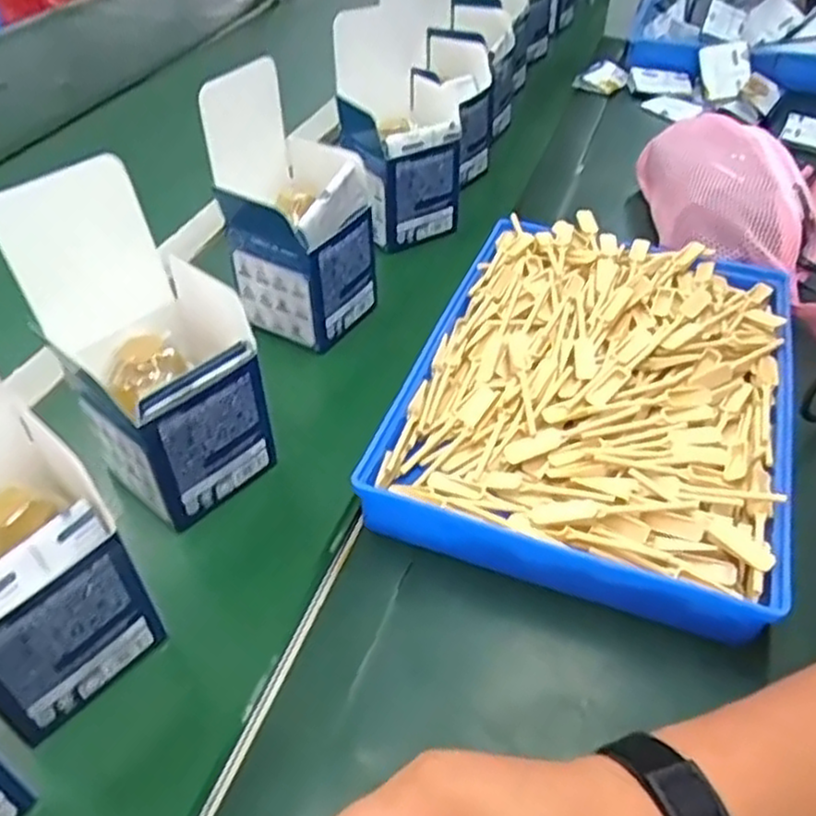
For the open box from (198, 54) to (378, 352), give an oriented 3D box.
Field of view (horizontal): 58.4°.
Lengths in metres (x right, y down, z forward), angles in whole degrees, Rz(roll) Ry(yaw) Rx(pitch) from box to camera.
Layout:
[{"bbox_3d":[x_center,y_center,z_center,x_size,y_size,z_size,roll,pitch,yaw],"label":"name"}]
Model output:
[{"bbox_3d":[-0.081,-0.146,0.534,0.085,0.175,0.088,24,51,23],"label":"open box"}]

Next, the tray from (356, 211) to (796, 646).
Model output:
[{"bbox_3d":[0.128,-0.017,0.490,0.232,0.048,0.309,14,48,15],"label":"tray"}]

